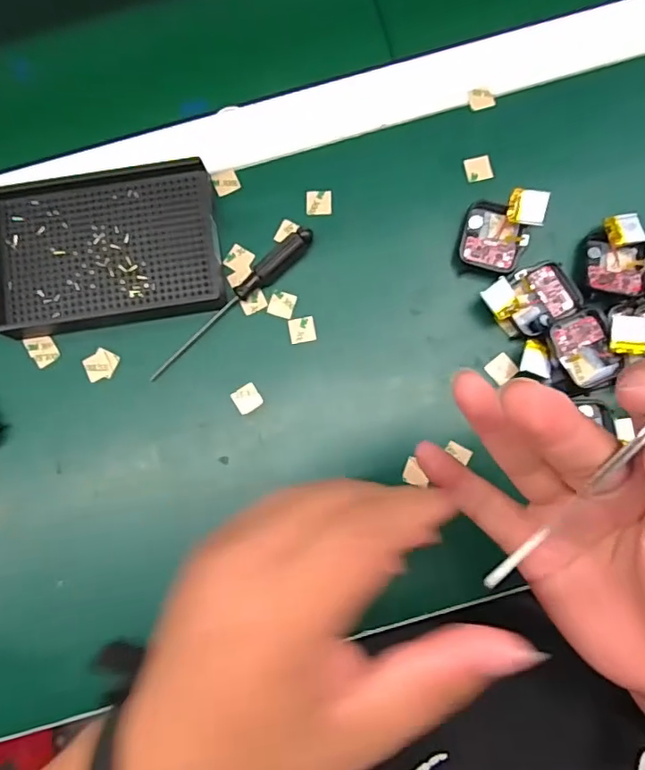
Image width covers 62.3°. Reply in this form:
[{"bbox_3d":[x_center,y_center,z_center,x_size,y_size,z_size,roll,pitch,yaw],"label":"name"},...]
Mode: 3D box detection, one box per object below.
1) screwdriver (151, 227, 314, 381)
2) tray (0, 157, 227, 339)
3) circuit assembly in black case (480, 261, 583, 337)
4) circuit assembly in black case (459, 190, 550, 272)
[{"bbox_3d":[-0.057,-0.051,0.330,0.129,0.016,0.010,-42,84,-5],"label":"screwdriver"},{"bbox_3d":[-0.134,-0.086,0.334,0.136,0.021,0.096,-7,82,0],"label":"tray"},{"bbox_3d":[0.126,-0.050,0.323,0.054,0.019,0.039,-25,82,-3],"label":"circuit assembly in black case"},{"bbox_3d":[0.109,-0.095,0.328,0.043,0.023,0.048,15,83,3],"label":"circuit assembly in black case"}]

